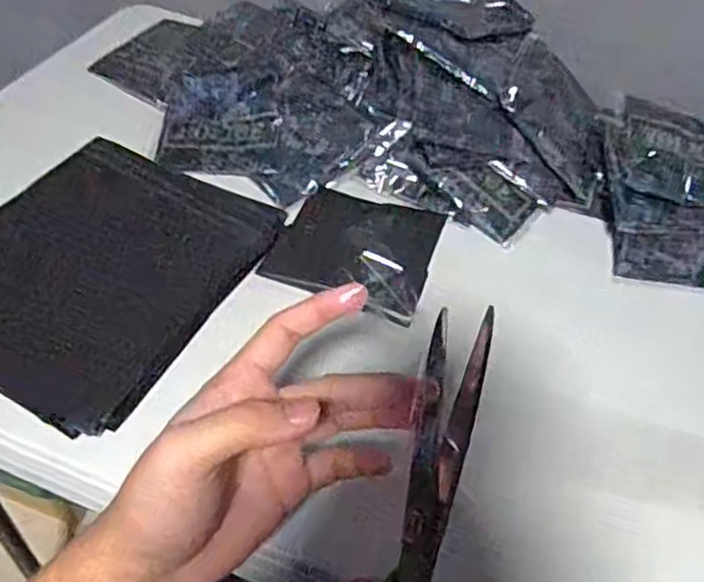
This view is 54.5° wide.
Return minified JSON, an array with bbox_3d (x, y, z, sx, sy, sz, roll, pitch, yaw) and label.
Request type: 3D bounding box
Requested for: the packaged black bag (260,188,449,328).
[{"bbox_3d":[0.007,-0.043,0.628,0.134,0.014,0.142,17,48,11],"label":"packaged black bag"}]

